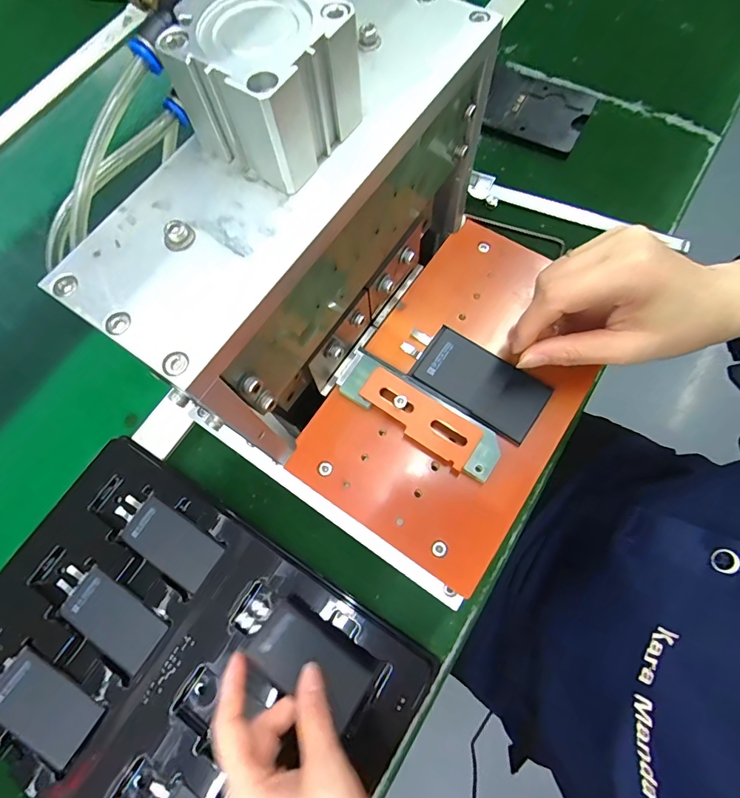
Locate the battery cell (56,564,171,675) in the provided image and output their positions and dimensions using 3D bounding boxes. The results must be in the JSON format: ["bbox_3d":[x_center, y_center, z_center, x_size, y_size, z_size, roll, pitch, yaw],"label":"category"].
[{"bbox_3d":[-0.212,0.173,0.351,0.099,0.005,0.043,28,75,12],"label":"battery cell"}]

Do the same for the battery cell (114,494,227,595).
[{"bbox_3d":[-0.173,0.116,0.368,0.099,0.005,0.042,30,75,12],"label":"battery cell"}]

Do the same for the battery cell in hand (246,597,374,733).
[{"bbox_3d":[-0.042,0.185,0.306,0.081,0.014,0.048,34,43,12],"label":"battery cell in hand"}]

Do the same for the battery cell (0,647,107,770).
[{"bbox_3d":[-0.248,0.229,0.326,0.088,0.006,0.046,26,74,11],"label":"battery cell"}]

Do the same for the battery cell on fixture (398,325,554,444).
[{"bbox_3d":[0.066,-0.014,0.287,0.096,0.006,0.045,34,76,13],"label":"battery cell on fixture"}]

